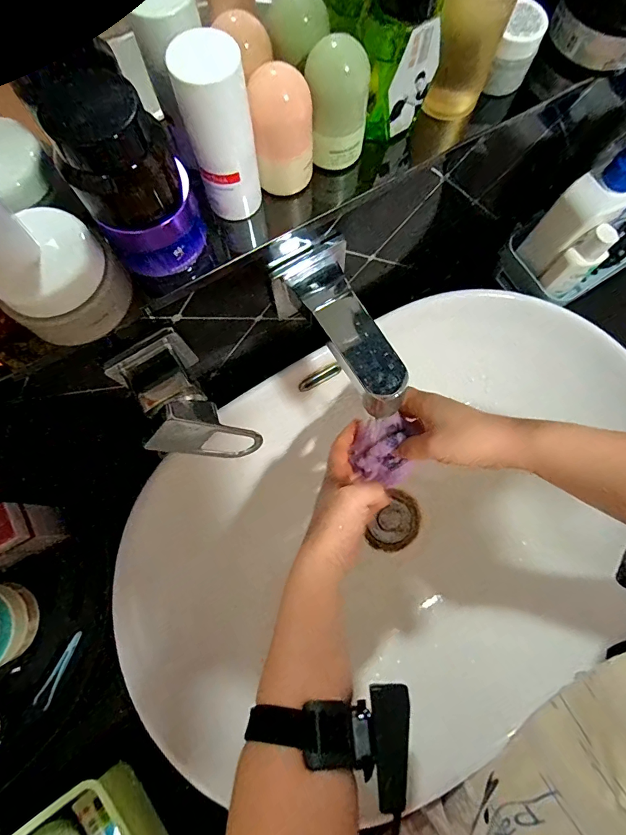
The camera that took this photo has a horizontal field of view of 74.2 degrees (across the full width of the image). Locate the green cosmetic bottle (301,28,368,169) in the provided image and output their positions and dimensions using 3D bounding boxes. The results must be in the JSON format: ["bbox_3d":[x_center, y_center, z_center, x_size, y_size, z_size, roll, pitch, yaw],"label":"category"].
[{"bbox_3d":[0.014,-0.184,0.245,0.035,0.054,0.033,3,76,0],"label":"green cosmetic bottle"}]

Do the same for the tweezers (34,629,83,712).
[{"bbox_3d":[-0.252,0.247,0.410,0.015,0.011,0.071,19,77,4],"label":"tweezers"}]

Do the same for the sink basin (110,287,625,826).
[{"bbox_3d":[0.089,0.105,0.468,0.575,0.136,0.374,-36,80,-9],"label":"sink basin"}]

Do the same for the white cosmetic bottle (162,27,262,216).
[{"bbox_3d":[-0.048,-0.149,0.225,0.033,0.090,0.026,-8,77,-3],"label":"white cosmetic bottle"}]

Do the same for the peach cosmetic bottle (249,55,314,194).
[{"bbox_3d":[-0.017,-0.164,0.243,0.033,0.061,0.028,-6,77,-2],"label":"peach cosmetic bottle"}]

